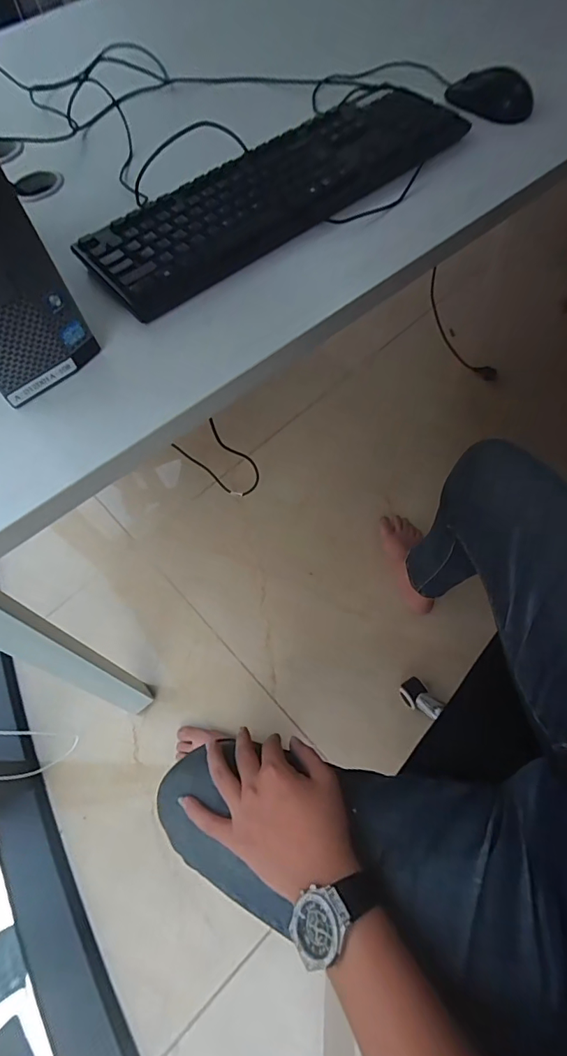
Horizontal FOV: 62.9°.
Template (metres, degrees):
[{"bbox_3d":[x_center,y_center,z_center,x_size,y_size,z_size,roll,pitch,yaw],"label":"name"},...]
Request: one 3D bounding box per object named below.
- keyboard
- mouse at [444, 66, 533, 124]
[{"bbox_3d":[-0.007,-0.366,0.495,0.430,0.035,0.142,-37,67,-14],"label":"keyboard"},{"bbox_3d":[0.238,-0.496,0.529,0.096,0.034,0.054,9,64,8],"label":"mouse"}]

